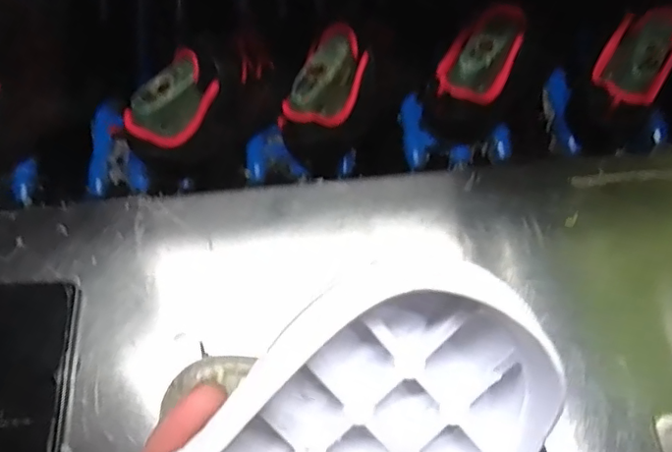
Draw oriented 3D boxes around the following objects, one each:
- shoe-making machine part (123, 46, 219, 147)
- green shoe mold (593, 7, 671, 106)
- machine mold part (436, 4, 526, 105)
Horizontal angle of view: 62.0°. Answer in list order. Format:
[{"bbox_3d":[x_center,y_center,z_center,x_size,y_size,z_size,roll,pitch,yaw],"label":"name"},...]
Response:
[{"bbox_3d":[-0.126,-0.097,0.437,0.076,0.046,0.026,-51,38,0],"label":"shoe-making machine part"},{"bbox_3d":[0.240,-0.132,0.443,0.052,0.034,0.082,31,71,6],"label":"green shoe mold"},{"bbox_3d":[0.115,-0.135,0.448,0.053,0.033,0.085,26,71,4],"label":"machine mold part"}]

